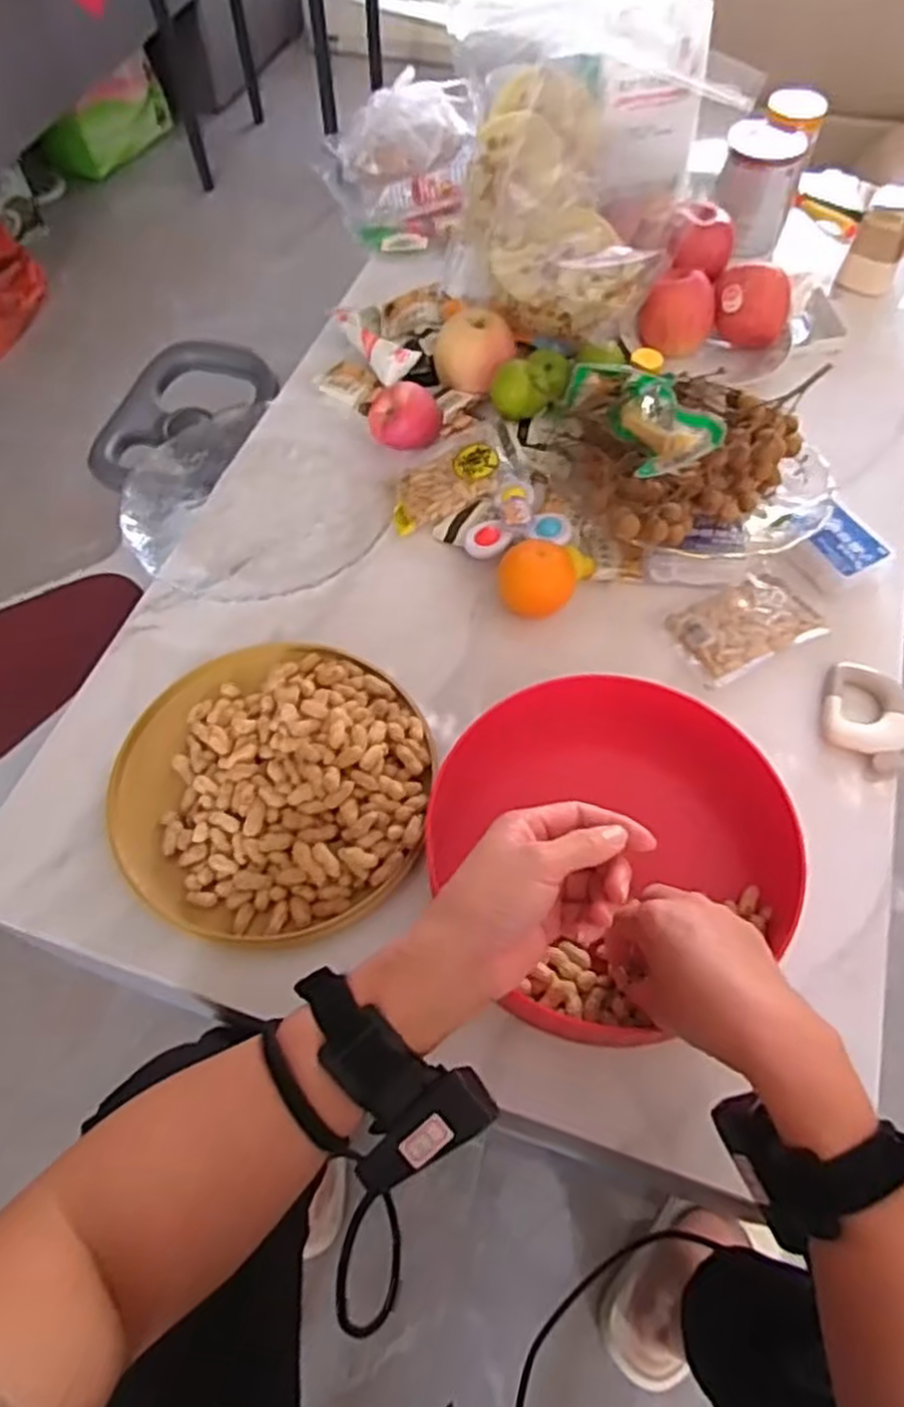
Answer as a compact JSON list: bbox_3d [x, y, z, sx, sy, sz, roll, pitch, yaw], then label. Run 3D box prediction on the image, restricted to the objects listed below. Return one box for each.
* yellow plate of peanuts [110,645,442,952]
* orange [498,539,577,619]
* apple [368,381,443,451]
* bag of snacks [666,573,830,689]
[{"bbox_3d":[-0.132,0.050,0.580,0.225,0.037,0.233,0,60,1],"label":"yellow plate of peanuts"},{"bbox_3d":[0.072,-0.100,0.669,0.062,0.055,0.055,6,60,4],"label":"orange"},{"bbox_3d":[-0.046,-0.272,0.761,0.066,0.055,0.058,3,60,3],"label":"apple"},{"bbox_3d":[0.250,-0.068,0.675,0.126,0.022,0.081,-24,62,-12],"label":"bag of snacks"}]

